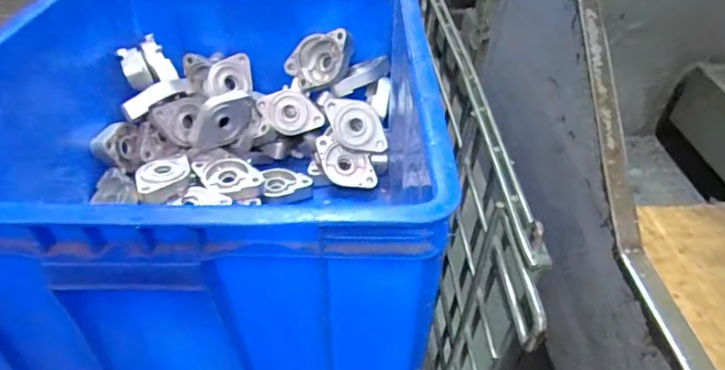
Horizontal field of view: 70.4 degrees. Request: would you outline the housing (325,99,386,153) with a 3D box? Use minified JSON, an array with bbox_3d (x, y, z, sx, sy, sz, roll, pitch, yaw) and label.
[{"bbox_3d":[-0.008,-0.083,0.716,0.063,0.091,0.022,-25,5,3],"label":"housing"}]

